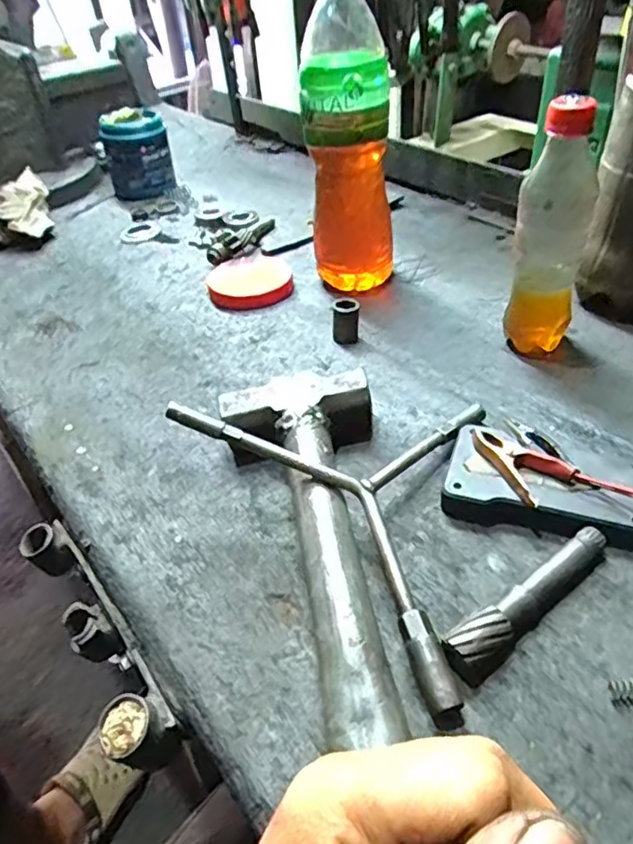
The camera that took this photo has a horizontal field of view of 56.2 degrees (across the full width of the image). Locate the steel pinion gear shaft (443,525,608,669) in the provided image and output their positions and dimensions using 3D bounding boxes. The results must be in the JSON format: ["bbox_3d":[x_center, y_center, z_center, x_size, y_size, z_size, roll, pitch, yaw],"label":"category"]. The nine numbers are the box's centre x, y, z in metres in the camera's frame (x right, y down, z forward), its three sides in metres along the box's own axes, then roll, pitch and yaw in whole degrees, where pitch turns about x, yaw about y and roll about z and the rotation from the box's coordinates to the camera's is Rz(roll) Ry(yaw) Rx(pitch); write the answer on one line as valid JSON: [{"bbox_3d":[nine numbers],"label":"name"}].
[{"bbox_3d":[0.118,0.096,0.324,0.118,0.019,0.020,-28,45,-23],"label":"steel pinion gear shaft"}]

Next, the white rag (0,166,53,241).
[{"bbox_3d":[-0.399,-0.267,0.765,0.060,0.066,0.117,29,52,34],"label":"white rag"}]

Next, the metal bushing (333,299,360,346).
[{"bbox_3d":[0.027,-0.089,0.530,0.022,0.041,0.020,-2,41,5],"label":"metal bushing"}]

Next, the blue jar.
[{"bbox_3d":[-0.254,-0.379,0.845,0.091,0.099,0.078,-15,42,-10],"label":"blue jar"}]

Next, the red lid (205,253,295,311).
[{"bbox_3d":[-0.070,-0.149,0.626,0.086,0.015,0.095,-14,41,-9],"label":"red lid"}]

